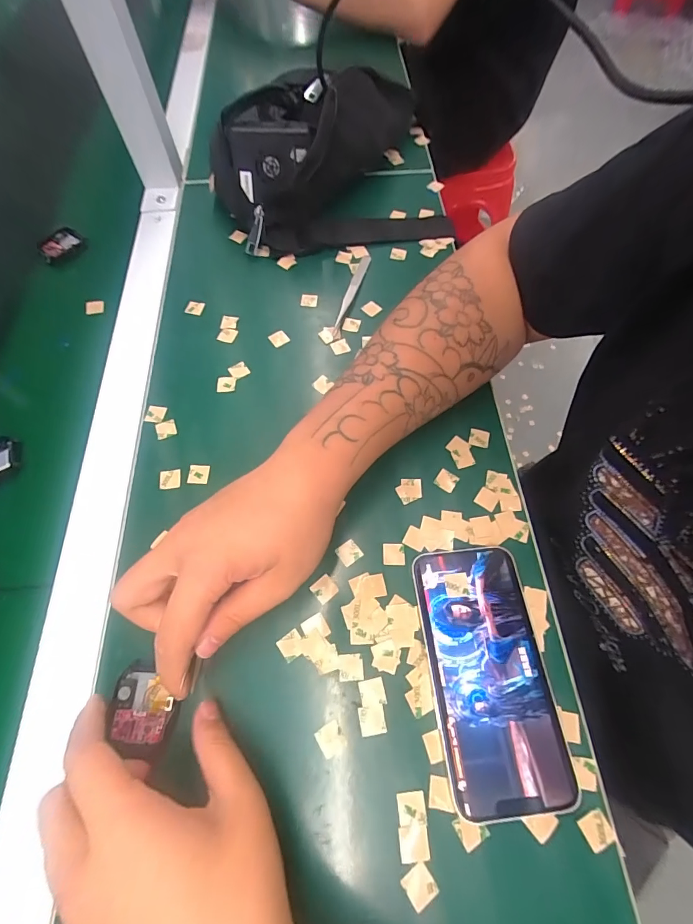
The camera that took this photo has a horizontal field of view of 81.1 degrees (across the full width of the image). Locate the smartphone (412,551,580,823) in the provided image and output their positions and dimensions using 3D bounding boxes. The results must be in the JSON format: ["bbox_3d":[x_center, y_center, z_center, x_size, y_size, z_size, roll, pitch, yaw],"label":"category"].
[{"bbox_3d":[0.087,0.127,0.253,0.070,0.008,0.144,-6,63,-2],"label":"smartphone"}]

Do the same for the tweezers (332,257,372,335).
[{"bbox_3d":[0.006,-0.167,0.395,0.011,0.010,0.115,14,64,8],"label":"tweezers"}]

